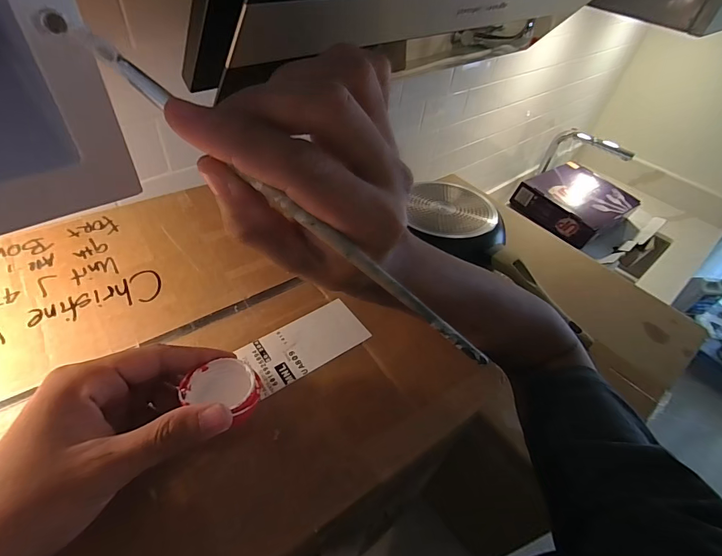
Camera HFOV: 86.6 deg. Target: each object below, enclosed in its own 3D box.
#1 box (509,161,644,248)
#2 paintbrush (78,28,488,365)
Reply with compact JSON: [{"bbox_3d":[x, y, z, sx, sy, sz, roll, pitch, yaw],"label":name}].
[{"bbox_3d":[0.501,-0.179,0.896,0.224,0.067,0.207,-30,57,-31],"label":"box"},{"bbox_3d":[-0.019,-0.021,0.158,0.202,0.005,0.006,39,46,-15],"label":"paintbrush"}]

